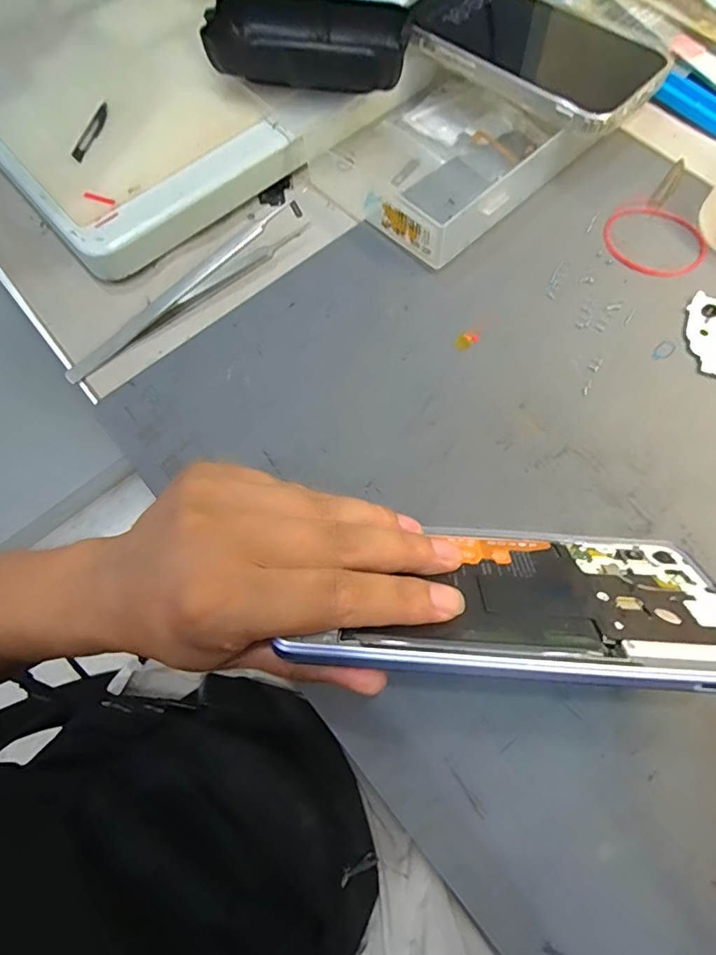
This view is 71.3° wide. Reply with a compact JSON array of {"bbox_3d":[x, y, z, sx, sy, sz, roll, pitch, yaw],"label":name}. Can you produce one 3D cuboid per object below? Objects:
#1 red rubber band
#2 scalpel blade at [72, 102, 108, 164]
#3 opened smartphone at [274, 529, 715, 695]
[{"bbox_3d":[0.163,-0.130,0.273,0.053,0.004,0.049,-1,70,2],"label":"red rubber band"},{"bbox_3d":[-0.150,-0.196,0.283,0.007,0.004,0.044,13,71,7],"label":"scalpel blade"},{"bbox_3d":[0.057,0.042,0.182,0.149,0.005,0.076,2,28,0],"label":"opened smartphone"}]

